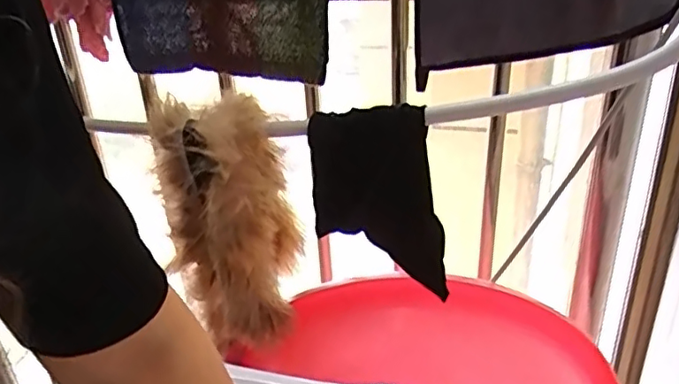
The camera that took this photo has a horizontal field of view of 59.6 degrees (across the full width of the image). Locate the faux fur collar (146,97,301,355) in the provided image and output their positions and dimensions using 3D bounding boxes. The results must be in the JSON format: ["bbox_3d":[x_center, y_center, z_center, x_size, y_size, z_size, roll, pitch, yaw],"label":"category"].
[{"bbox_3d":[-0.120,0.031,0.653,0.139,0.250,0.103,-9,29,-11],"label":"faux fur collar"}]

